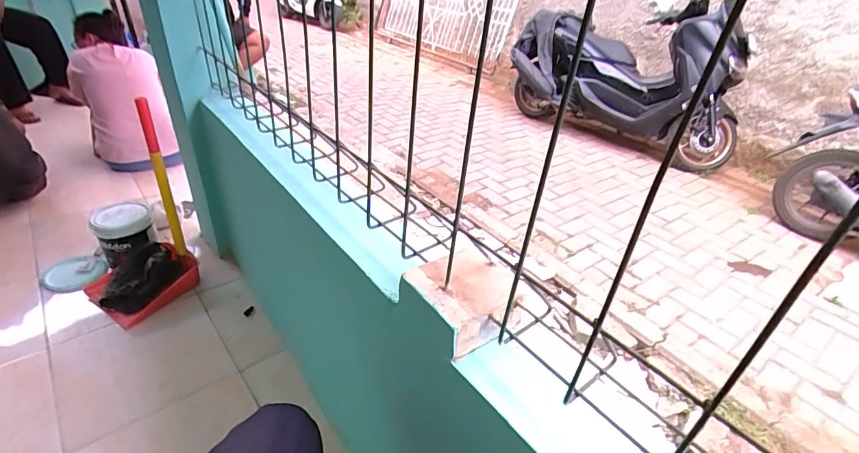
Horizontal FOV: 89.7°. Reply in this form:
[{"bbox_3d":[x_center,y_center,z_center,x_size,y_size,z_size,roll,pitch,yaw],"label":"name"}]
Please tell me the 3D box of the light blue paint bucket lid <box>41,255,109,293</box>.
[{"bbox_3d":[-1.206,0.159,1.465,0.205,0.027,0.162,-1,38,-4],"label":"light blue paint bucket lid"}]

